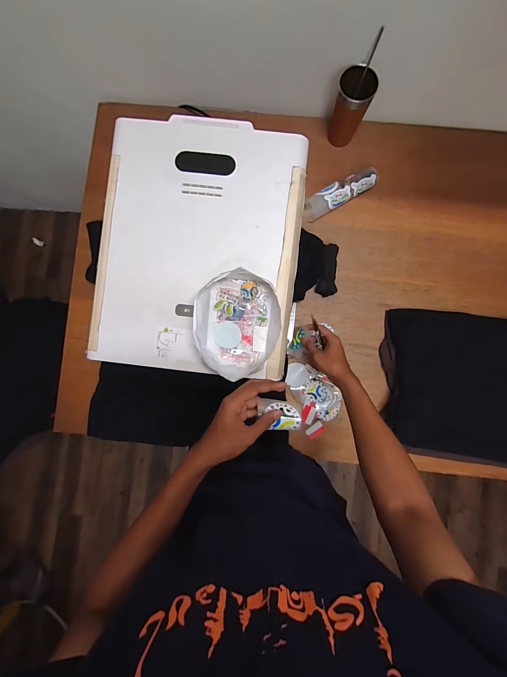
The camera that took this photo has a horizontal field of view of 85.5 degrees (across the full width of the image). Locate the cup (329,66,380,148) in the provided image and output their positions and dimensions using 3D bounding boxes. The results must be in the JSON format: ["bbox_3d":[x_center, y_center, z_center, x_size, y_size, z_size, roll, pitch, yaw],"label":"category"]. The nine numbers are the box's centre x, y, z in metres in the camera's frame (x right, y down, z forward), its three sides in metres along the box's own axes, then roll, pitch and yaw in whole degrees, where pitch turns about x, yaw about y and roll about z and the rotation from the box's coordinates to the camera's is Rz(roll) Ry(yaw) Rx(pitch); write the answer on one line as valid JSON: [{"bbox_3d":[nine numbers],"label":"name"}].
[{"bbox_3d":[0.228,-0.544,0.662,0.076,0.164,0.067,22,88,1],"label":"cup"}]

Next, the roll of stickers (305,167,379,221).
[{"bbox_3d":[0.218,-0.365,0.703,0.194,0.058,0.054,-29,88,0],"label":"roll of stickers"}]

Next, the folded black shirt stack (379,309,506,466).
[{"bbox_3d":[0.576,0.127,0.667,0.526,0.070,0.362,10,88,1],"label":"folded black shirt stack"}]

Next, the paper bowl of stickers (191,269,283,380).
[{"bbox_3d":[-0.028,-0.025,0.524,0.155,0.050,0.191,0,88,1],"label":"paper bowl of stickers"}]

